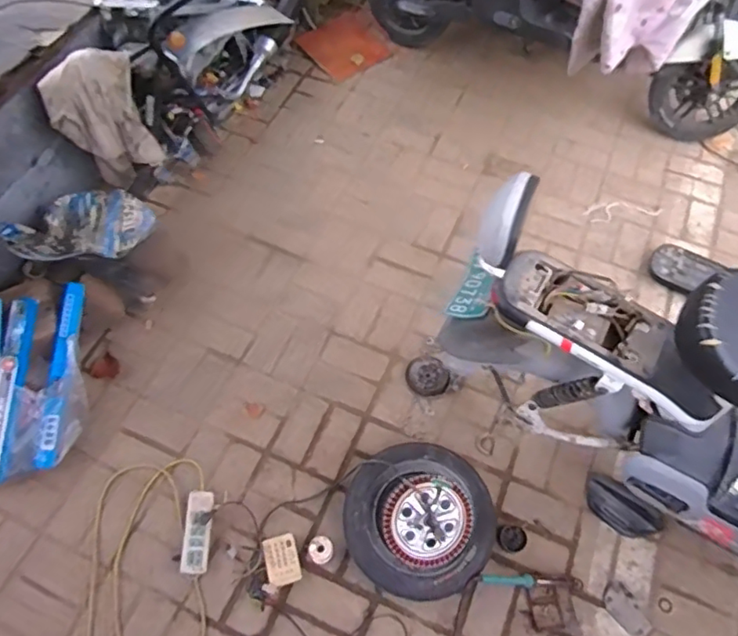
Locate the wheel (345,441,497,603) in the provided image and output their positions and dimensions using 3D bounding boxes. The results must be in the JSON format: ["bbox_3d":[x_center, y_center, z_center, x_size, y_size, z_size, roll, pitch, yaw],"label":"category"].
[{"bbox_3d":[0.114,0.454,1.307,0.319,0.152,0.326,1,61,-2],"label":"wheel"}]

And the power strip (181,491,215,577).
[{"bbox_3d":[-0.400,0.502,1.347,0.060,0.028,0.180,2,61,-1],"label":"power strip"}]

